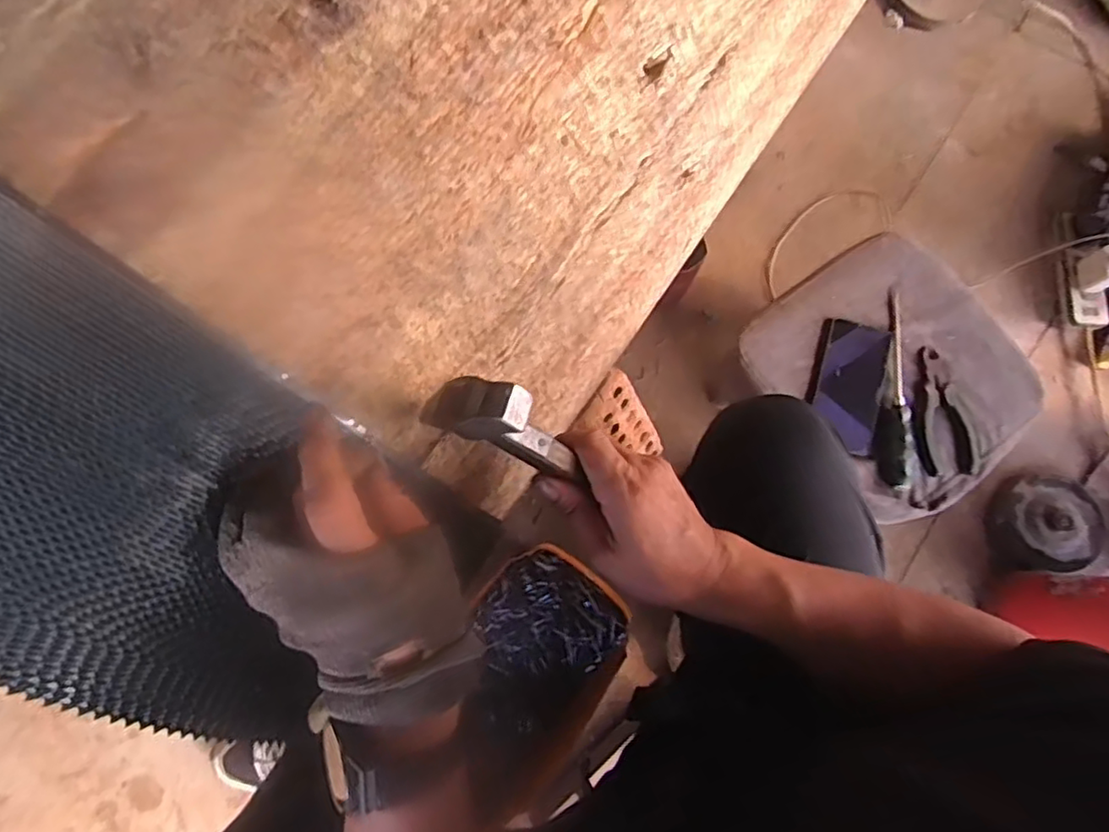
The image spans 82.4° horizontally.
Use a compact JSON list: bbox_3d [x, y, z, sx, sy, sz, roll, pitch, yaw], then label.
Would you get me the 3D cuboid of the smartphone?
[{"bbox_3d":[0.354,-0.037,0.759,0.071,0.014,0.154,13,87,13],"label":"smartphone"}]

